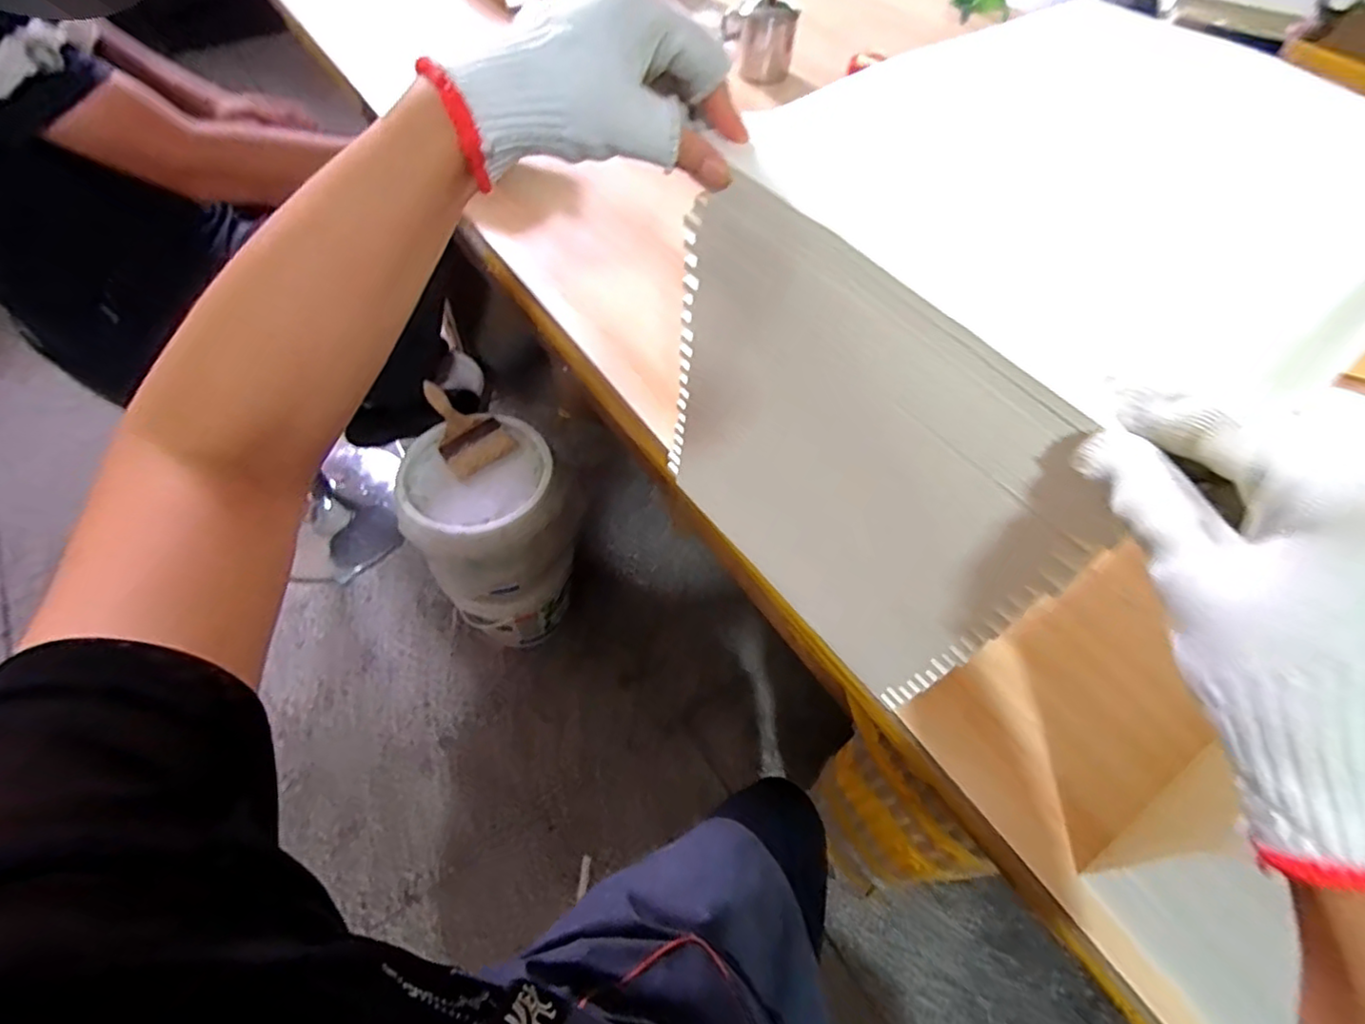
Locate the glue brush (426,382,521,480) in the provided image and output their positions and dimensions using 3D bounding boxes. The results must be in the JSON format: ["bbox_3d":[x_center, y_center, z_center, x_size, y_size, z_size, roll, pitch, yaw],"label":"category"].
[{"bbox_3d":[-0.380,-0.148,1.079,0.111,0.032,0.204,-35,65,-23],"label":"glue brush"}]

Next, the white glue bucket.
[{"bbox_3d":[-0.343,0.073,1.222,0.243,0.478,0.237,-16,59,-13],"label":"white glue bucket"}]

